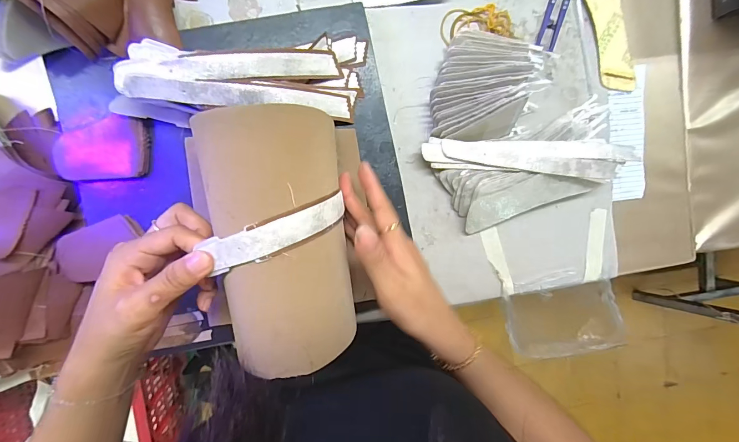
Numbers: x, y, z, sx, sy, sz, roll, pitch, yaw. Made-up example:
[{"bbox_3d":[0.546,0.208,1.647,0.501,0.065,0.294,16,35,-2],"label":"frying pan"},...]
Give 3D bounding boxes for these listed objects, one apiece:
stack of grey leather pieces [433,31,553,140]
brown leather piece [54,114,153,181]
[{"bbox_3d":[0.114,-0.138,0.351,0.099,0.054,0.103,-2,96,-6],"label":"stack of grey leather pieces"},{"bbox_3d":[-0.248,-0.067,0.325,0.080,0.011,0.055,-5,96,-5],"label":"brown leather piece"}]

